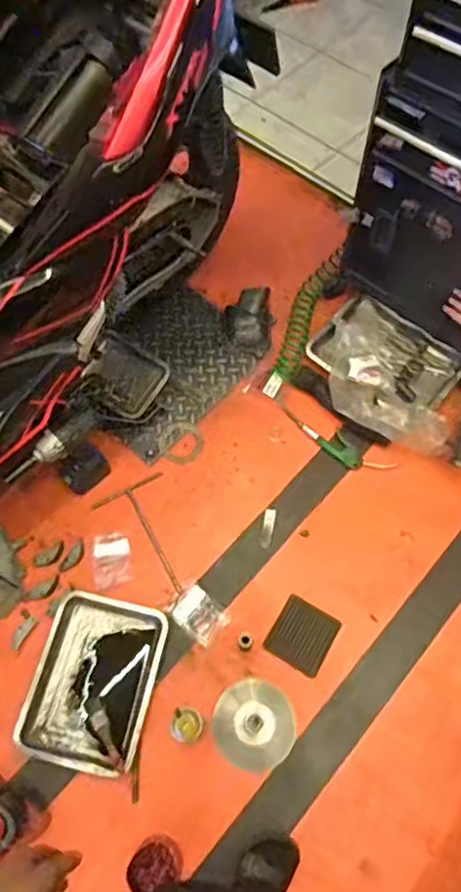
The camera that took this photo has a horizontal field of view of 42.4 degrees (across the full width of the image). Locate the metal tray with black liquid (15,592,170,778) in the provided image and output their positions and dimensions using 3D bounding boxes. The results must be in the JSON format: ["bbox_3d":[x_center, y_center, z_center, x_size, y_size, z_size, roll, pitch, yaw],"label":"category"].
[{"bbox_3d":[-0.302,0.522,1.326,0.262,0.026,0.346,12,67,6],"label":"metal tray with black liquid"}]

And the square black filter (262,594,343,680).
[{"bbox_3d":[0.166,0.435,1.367,0.135,0.020,0.138,28,70,12],"label":"square black filter"}]

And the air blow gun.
[{"bbox_3d":[0.302,0.007,1.551,0.249,0.034,0.073,38,72,15],"label":"air blow gun"}]

